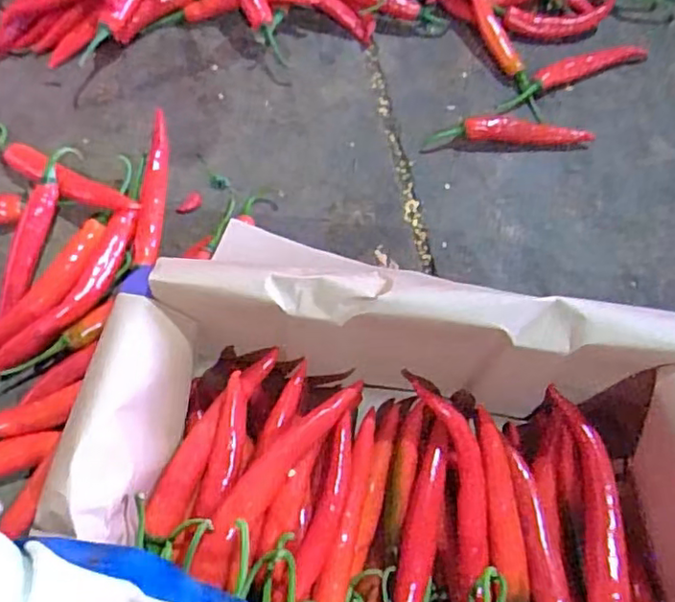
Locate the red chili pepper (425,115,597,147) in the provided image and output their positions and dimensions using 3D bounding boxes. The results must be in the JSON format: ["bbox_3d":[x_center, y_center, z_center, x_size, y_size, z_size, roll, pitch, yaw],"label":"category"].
[{"bbox_3d":[0.145,-0.145,0.528,0.136,0.012,0.023,1,68,-1],"label":"red chili pepper"}]

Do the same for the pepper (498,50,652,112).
[{"bbox_3d":[0.209,-0.205,0.551,0.156,0.014,0.022,-23,70,-10],"label":"pepper"}]

